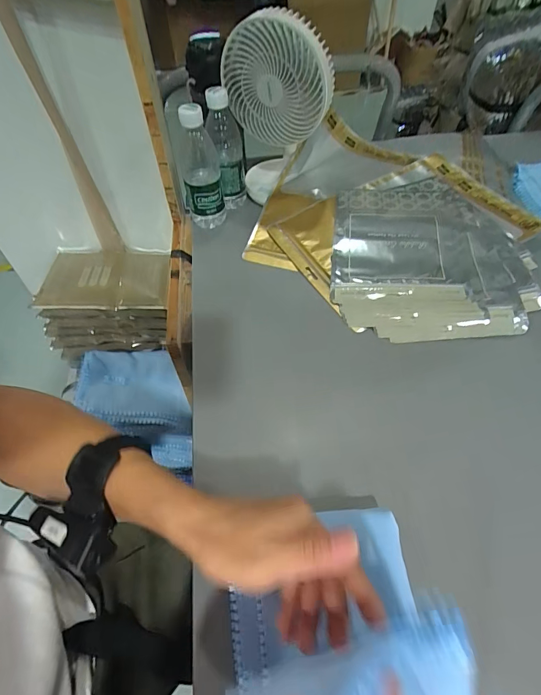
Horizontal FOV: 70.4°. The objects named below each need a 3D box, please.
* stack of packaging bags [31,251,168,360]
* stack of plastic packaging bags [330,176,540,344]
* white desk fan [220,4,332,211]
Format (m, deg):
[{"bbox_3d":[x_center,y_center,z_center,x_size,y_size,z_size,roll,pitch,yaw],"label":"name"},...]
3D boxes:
[{"bbox_3d":[-0.288,-0.095,0.705,0.207,0.114,0.177,-4,53,-1],"label":"stack of packaging bags"},{"bbox_3d":[0.231,-0.148,0.569,0.270,0.033,0.321,2,53,5],"label":"stack of plastic packaging bags"},{"bbox_3d":[0.011,-0.360,0.595,0.148,0.224,0.144,-5,53,-1],"label":"white desk fan"}]

